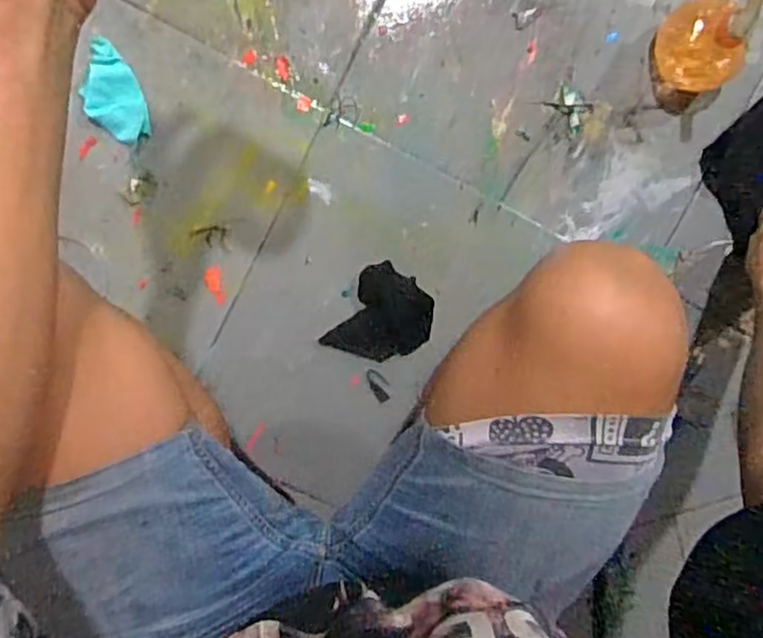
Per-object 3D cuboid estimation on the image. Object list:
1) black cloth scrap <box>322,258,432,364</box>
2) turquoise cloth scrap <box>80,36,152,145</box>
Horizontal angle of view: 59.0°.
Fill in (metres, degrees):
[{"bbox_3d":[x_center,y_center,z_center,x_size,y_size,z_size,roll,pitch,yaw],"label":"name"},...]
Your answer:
[{"bbox_3d":[0.005,0.001,0.763,0.098,0.009,0.109,27,97,-6],"label":"black cloth scrap"},{"bbox_3d":[-0.285,-0.240,0.711,0.059,0.013,0.107,-15,99,0],"label":"turquoise cloth scrap"}]

